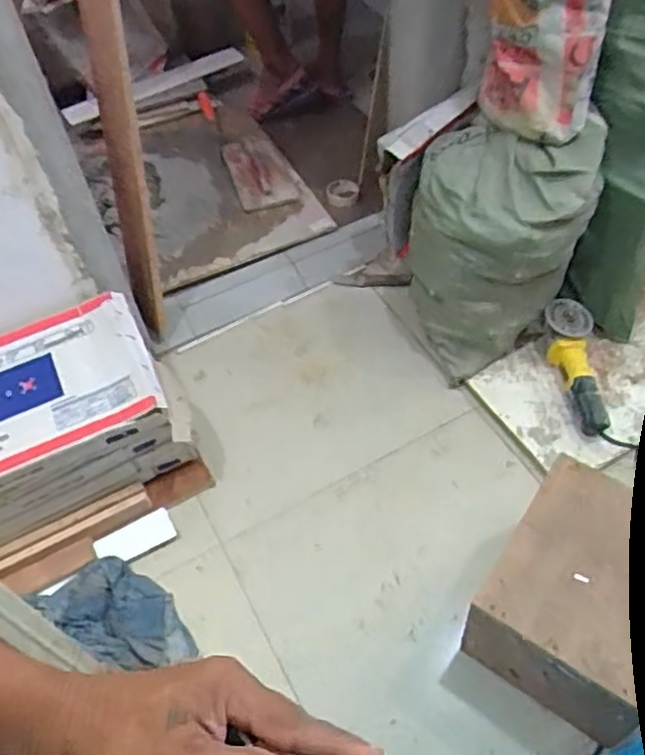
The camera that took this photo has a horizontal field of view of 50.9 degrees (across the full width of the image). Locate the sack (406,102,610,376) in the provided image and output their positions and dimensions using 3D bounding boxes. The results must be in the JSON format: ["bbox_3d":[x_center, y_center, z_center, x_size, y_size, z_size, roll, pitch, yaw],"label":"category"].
[{"bbox_3d":[0.356,-0.268,1.396,0.345,0.396,0.328,6,54,9],"label":"sack"}]

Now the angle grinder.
[{"bbox_3d":[0.521,-0.022,1.400,0.101,0.094,0.282,0,54,5],"label":"angle grinder"}]

